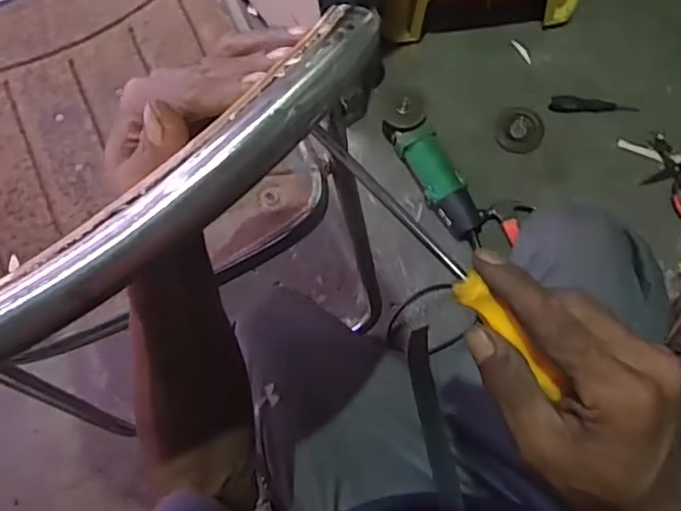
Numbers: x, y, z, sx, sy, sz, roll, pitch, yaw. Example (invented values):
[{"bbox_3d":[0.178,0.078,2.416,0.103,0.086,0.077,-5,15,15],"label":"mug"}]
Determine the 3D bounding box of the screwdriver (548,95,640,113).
[{"bbox_3d":[0.434,-0.260,0.990,0.139,0.020,0.033,4,76,3],"label":"screwdriver"}]

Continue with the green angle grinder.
[{"bbox_3d":[0.147,-0.157,0.958,0.078,0.079,0.308,-24,76,-4],"label":"green angle grinder"}]

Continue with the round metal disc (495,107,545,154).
[{"bbox_3d":[0.309,-0.216,0.989,0.078,0.007,0.078,0,76,2],"label":"round metal disc"}]

